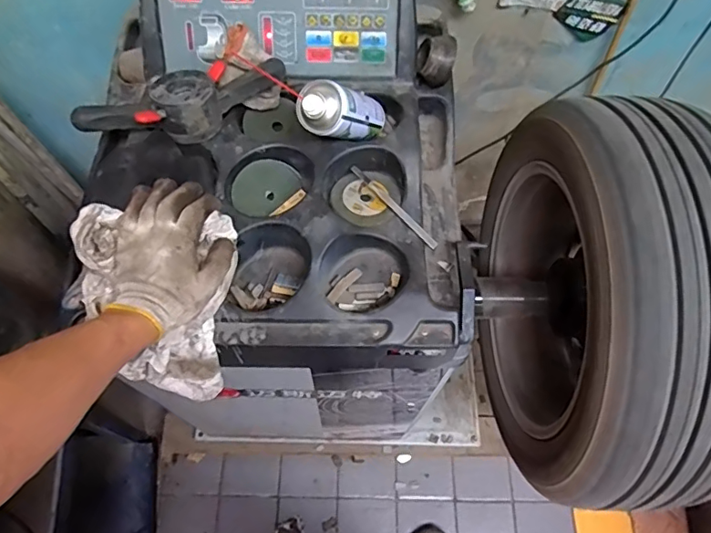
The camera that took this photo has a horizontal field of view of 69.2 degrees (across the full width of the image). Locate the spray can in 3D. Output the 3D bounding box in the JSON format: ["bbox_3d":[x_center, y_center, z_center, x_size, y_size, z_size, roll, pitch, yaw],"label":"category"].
[{"bbox_3d":[-0.012,-0.201,0.683,0.060,0.178,0.064,3,97,30],"label":"spray can"}]

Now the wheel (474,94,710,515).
[{"bbox_3d":[0.362,0.048,0.774,0.214,0.489,0.561,3,62,0],"label":"wheel"}]

